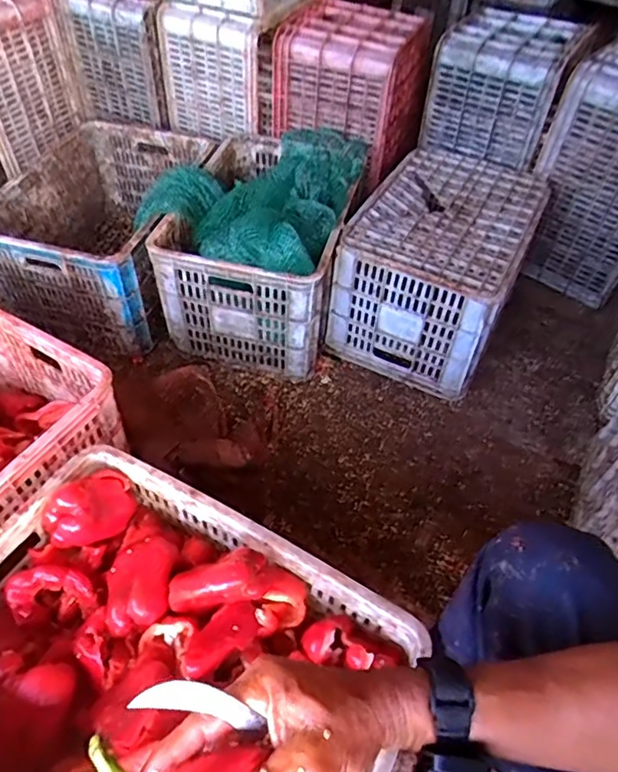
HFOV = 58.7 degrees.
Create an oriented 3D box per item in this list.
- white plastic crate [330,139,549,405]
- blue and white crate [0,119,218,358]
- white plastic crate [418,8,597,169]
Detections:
[{"bbox_3d":[0.300,-0.279,1.284,0.342,0.293,0.500,23,51,16],"label":"white plastic crate"},{"bbox_3d":[-0.469,-0.375,1.327,0.366,0.265,0.530,11,49,6],"label":"blue and white crate"},{"bbox_3d":[0.475,-0.737,1.351,0.285,0.271,0.354,27,53,19],"label":"white plastic crate"}]

